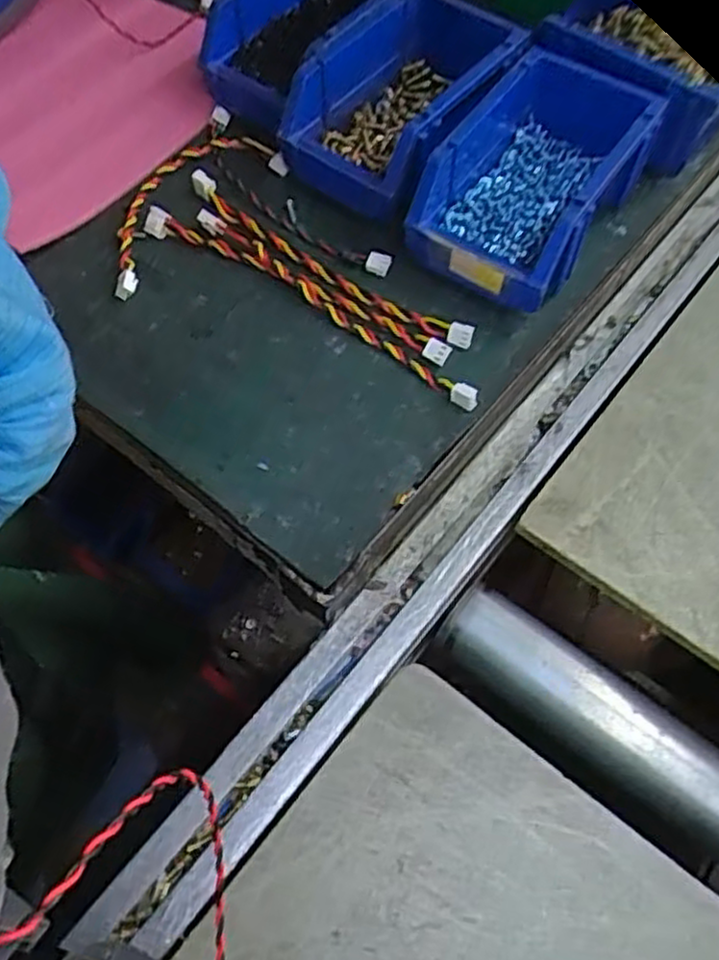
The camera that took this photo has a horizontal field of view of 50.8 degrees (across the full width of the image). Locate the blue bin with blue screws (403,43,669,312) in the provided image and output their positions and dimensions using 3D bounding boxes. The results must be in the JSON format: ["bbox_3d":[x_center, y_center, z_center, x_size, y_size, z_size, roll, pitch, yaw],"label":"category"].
[{"bbox_3d":[0.111,-0.208,0.519,0.120,0.086,0.183,31,65,16],"label":"blue bin with blue screws"}]

